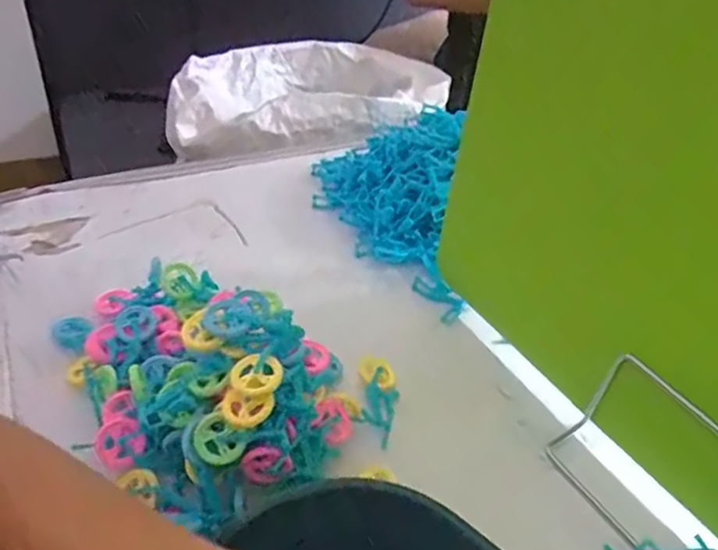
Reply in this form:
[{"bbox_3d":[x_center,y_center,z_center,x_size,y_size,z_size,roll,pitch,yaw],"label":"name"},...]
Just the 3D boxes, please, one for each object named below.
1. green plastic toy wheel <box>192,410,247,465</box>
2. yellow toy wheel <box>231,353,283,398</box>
[{"bbox_3d":[-0.082,0.096,0.364,0.031,0.005,0.027,40,89,3],"label":"green plastic toy wheel"},{"bbox_3d":[-0.059,0.058,0.364,0.028,0.008,0.027,3,40,-3],"label":"yellow toy wheel"}]

